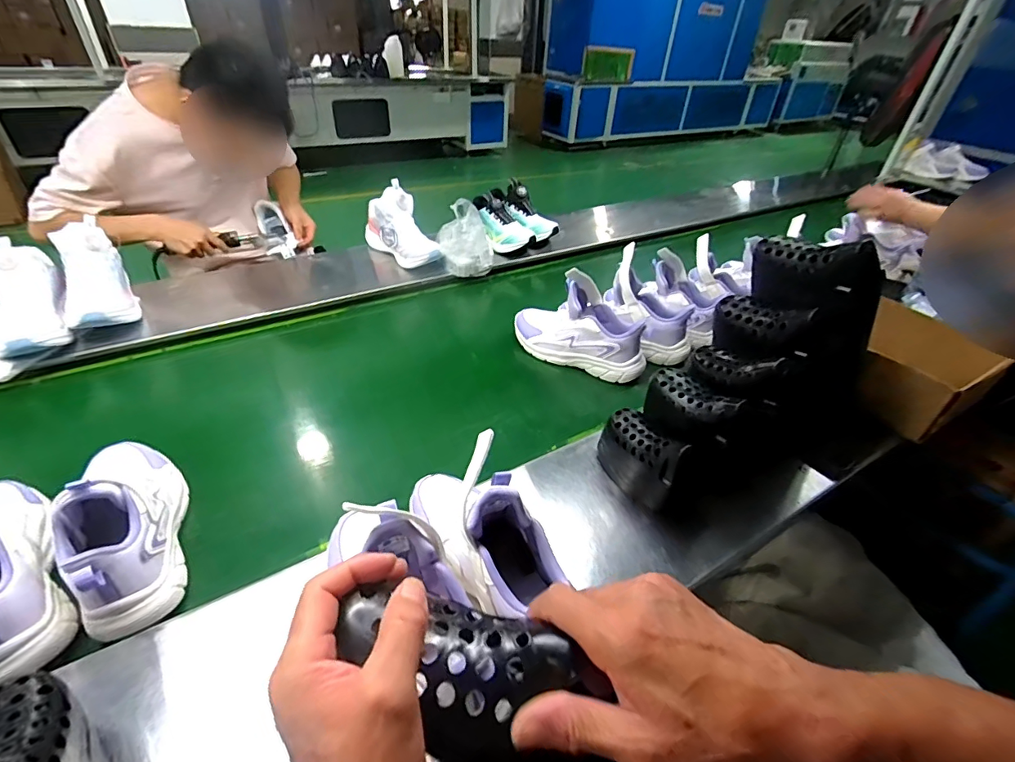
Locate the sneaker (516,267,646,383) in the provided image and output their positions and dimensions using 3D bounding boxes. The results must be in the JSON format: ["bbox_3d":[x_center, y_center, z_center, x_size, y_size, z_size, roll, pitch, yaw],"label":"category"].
[{"bbox_3d":[0.132,-0.102,0.828,0.247,0.139,0.091,22,42,23],"label":"sneaker"}]

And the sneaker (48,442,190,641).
[{"bbox_3d":[-0.414,0.137,0.504,0.079,0.123,0.233,-16,42,-23],"label":"sneaker"}]

